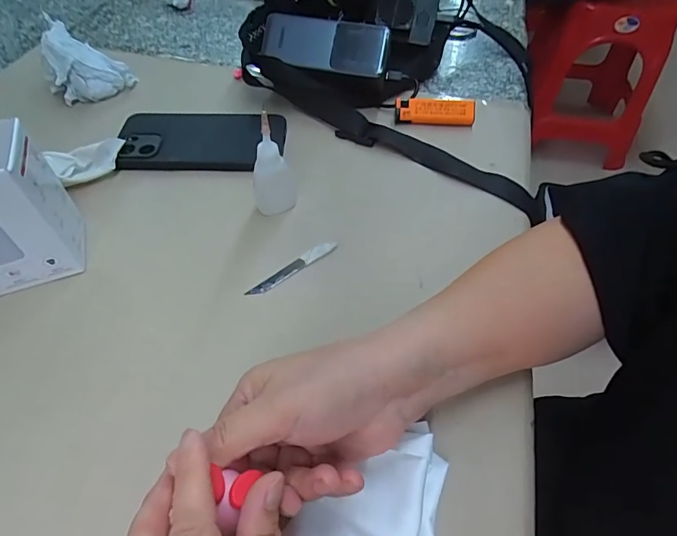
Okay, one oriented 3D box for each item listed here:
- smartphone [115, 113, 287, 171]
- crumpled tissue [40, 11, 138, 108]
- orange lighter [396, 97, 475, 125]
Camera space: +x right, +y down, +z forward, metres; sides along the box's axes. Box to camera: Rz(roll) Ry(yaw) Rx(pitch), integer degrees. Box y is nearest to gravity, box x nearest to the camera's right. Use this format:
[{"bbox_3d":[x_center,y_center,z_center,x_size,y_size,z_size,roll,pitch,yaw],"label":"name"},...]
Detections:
[{"bbox_3d":[-0.135,-0.125,0.431,0.159,0.016,0.081,1,53,2],"label":"smartphone"},{"bbox_3d":[-0.283,-0.232,0.489,0.080,0.058,0.076,-30,58,-20],"label":"crumpled tissue"},{"bbox_3d":[0.098,-0.159,0.445,0.078,0.025,0.017,-1,53,0],"label":"orange lighter"}]

